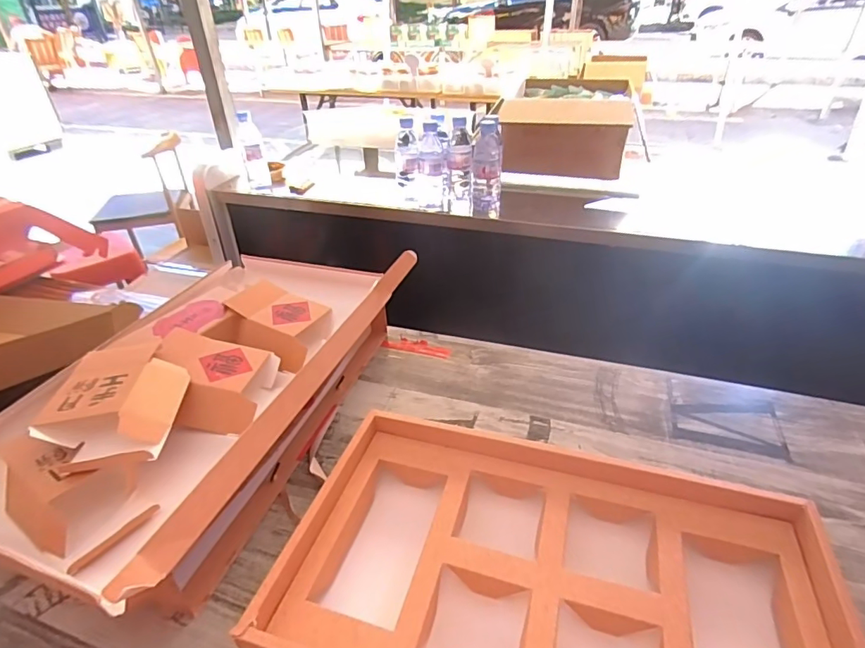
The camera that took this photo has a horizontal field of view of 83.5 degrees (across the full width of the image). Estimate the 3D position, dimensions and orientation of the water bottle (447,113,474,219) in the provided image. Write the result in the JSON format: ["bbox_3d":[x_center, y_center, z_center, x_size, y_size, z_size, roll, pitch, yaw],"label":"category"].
[{"bbox_3d":[0.062,-0.349,1.093,0.053,0.200,0.053,-4,35,-3],"label":"water bottle"}]

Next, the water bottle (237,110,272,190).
[{"bbox_3d":[-0.435,-0.420,1.179,0.050,0.172,0.050,-13,37,-15],"label":"water bottle"}]

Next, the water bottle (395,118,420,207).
[{"bbox_3d":[-0.057,-0.361,1.098,0.052,0.175,0.065,-4,35,-3],"label":"water bottle"}]

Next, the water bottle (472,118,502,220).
[{"bbox_3d":[0.118,-0.332,1.055,0.065,0.196,0.055,3,36,6],"label":"water bottle"}]

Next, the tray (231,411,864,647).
[{"bbox_3d":[0.109,0.239,0.455,0.469,0.069,0.276,8,36,16],"label":"tray"}]

